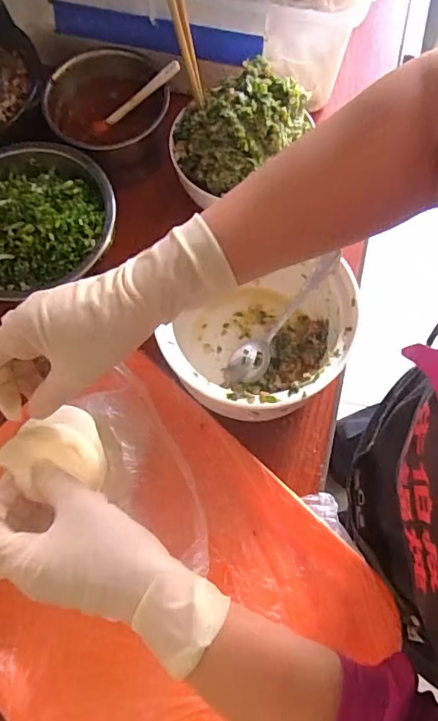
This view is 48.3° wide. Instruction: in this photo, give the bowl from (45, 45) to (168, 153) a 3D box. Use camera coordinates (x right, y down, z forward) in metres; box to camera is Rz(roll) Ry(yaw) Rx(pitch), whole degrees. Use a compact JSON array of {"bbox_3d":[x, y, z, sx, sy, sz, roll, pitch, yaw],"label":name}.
[{"bbox_3d":[-0.120,-0.277,0.545,0.129,0.050,0.126,0,73,1],"label":"bowl"}]

